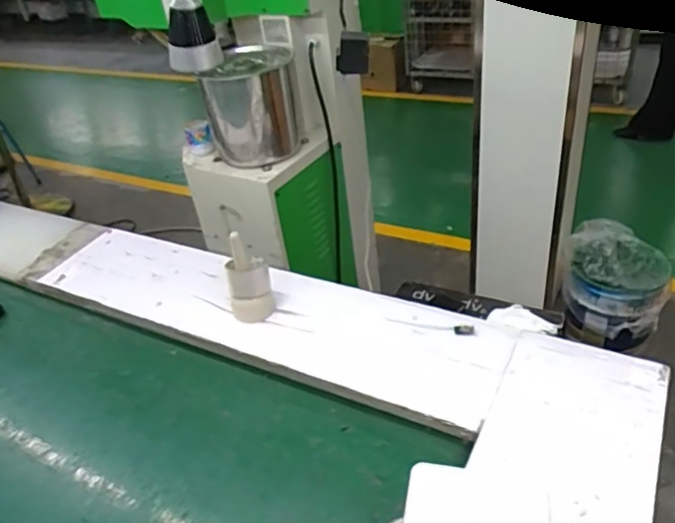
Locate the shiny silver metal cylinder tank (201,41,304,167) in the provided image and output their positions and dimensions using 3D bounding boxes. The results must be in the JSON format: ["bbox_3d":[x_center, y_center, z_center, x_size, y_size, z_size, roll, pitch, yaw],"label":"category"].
[{"bbox_3d":[-0.228,-0.419,1.563,0.218,0.265,0.190,-1,36,11],"label":"shiny silver metal cylinder tank"}]

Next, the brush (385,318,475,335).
[{"bbox_3d":[0.175,0.121,1.101,0.172,0.022,0.024,8,36,23],"label":"brush"}]

